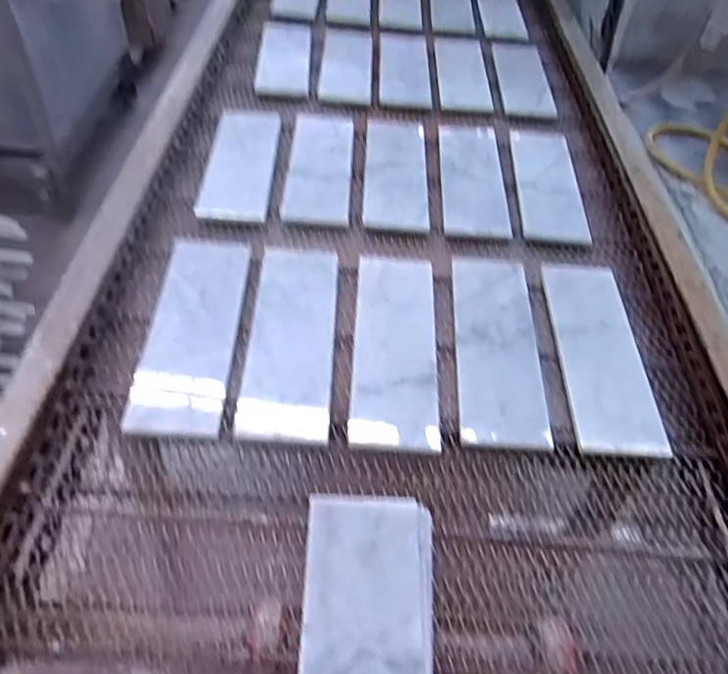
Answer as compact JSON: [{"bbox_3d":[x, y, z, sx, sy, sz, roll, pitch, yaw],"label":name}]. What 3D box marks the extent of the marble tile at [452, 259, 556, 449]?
[{"bbox_3d":[0.181,0.005,0.852,0.109,0.016,0.334,5,46,1],"label":"marble tile"}]

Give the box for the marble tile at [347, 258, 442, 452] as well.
[{"bbox_3d":[0.042,0.007,0.826,0.110,0.021,0.314,4,46,0],"label":"marble tile"}]

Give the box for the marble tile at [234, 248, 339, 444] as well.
[{"bbox_3d":[-0.093,-0.004,0.821,0.110,0.014,0.324,2,46,-2],"label":"marble tile"}]

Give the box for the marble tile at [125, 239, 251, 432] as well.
[{"bbox_3d":[-0.222,-0.016,0.819,0.112,0.017,0.328,2,46,-2],"label":"marble tile"}]

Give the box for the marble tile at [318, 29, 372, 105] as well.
[{"bbox_3d":[-0.039,-0.634,1.448,0.111,0.010,0.393,2,46,-2],"label":"marble tile"}]

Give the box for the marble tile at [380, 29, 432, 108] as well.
[{"bbox_3d":[0.096,-0.648,1.482,0.111,0.007,0.409,3,46,-1],"label":"marble tile"}]

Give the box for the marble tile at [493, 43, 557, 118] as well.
[{"bbox_3d":[0.380,-0.629,1.514,0.117,0.021,0.415,5,46,1],"label":"marble tile"}]

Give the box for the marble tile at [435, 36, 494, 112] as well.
[{"bbox_3d":[0.232,-0.638,1.498,0.115,0.012,0.417,4,46,0],"label":"marble tile"}]

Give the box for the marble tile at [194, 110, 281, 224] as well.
[{"bbox_3d":[-0.214,-0.314,1.112,0.110,0.009,0.361,1,46,-3],"label":"marble tile"}]

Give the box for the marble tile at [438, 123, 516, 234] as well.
[{"bbox_3d":[0.198,-0.299,1.151,0.116,0.014,0.368,4,46,0],"label":"marble tile"}]

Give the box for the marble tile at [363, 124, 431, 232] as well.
[{"bbox_3d":[0.060,-0.307,1.144,0.112,0.009,0.360,3,46,-1],"label":"marble tile"}]

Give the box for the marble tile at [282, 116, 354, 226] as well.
[{"bbox_3d":[-0.076,-0.311,1.128,0.110,0.009,0.353,2,46,-2],"label":"marble tile"}]

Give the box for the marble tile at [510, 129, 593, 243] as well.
[{"bbox_3d":[0.340,-0.294,1.172,0.118,0.024,0.372,6,46,2],"label":"marble tile"}]

